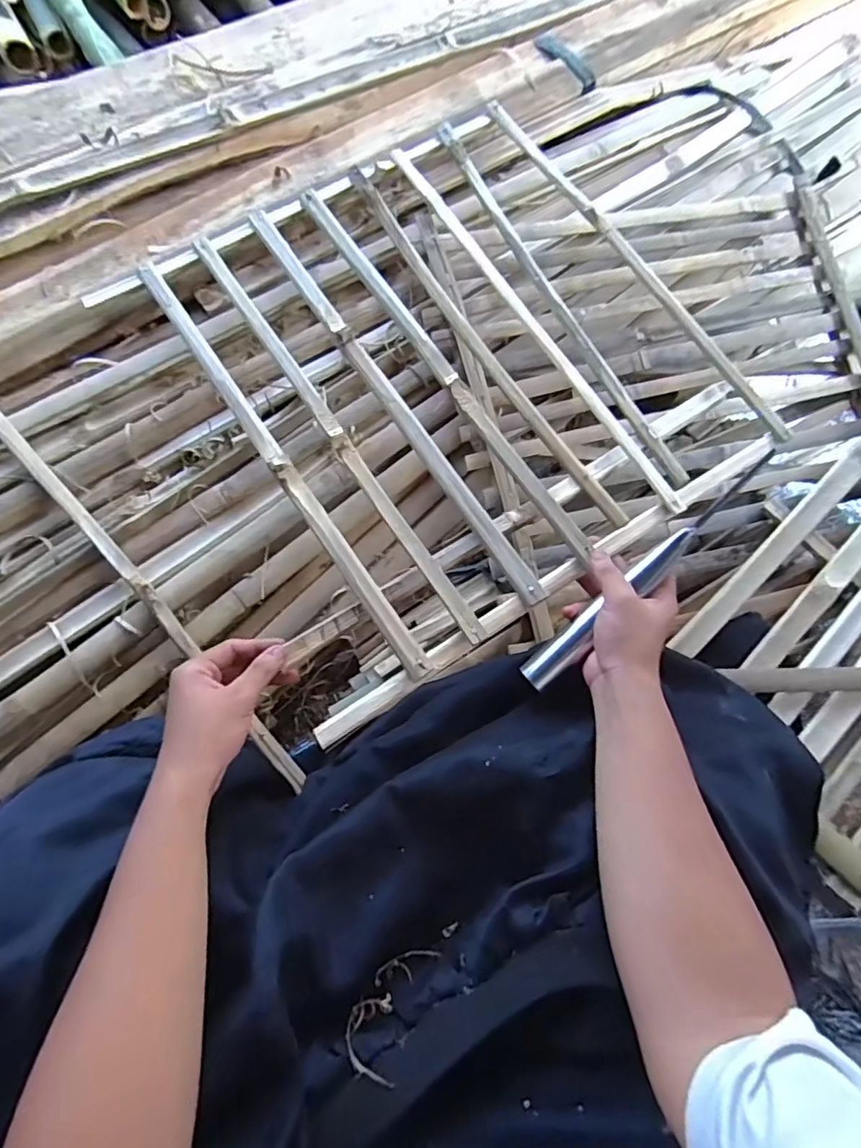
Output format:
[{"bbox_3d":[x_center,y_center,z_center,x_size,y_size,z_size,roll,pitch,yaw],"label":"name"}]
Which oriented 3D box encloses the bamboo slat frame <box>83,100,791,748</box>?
[{"bbox_3d":[0.007,-0.220,0.581,0.525,0.053,0.540,-31,71,-13],"label":"bamboo slat frame"}]

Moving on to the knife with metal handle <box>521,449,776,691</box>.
[{"bbox_3d":[0.179,-0.001,0.470,0.262,0.020,0.025,-42,72,4],"label":"knife with metal handle"}]

